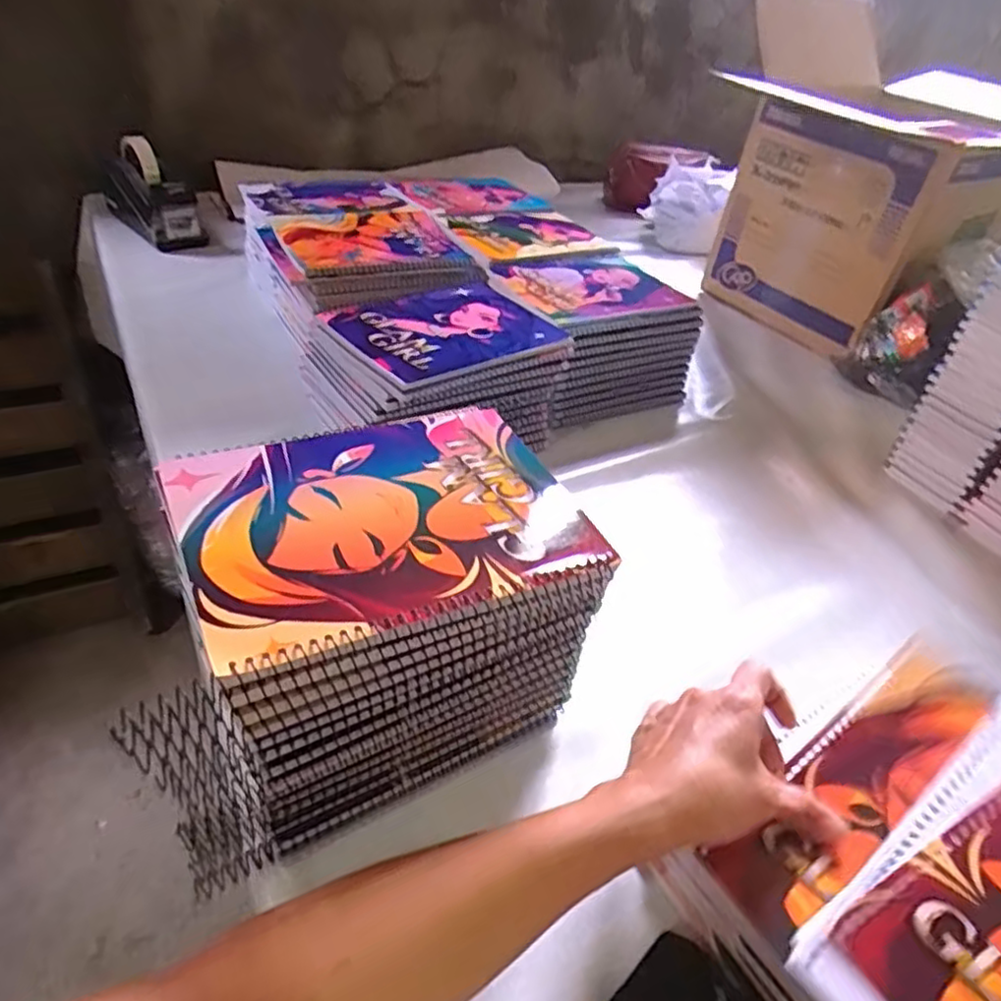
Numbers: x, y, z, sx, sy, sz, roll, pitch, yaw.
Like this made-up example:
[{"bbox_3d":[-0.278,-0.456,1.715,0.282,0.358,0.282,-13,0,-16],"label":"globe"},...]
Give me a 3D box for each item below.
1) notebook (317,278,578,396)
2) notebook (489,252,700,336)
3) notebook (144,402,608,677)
[{"bbox_3d":[-0.050,-0.166,0.648,0.202,0.014,0.153,-23,48,-32],"label":"notebook"},{"bbox_3d":[0.105,-0.242,0.773,0.204,0.016,0.160,-20,47,-30],"label":"notebook"},{"bbox_3d":[-0.058,0.005,0.352,0.194,0.011,0.142,-14,44,-25],"label":"notebook"}]

